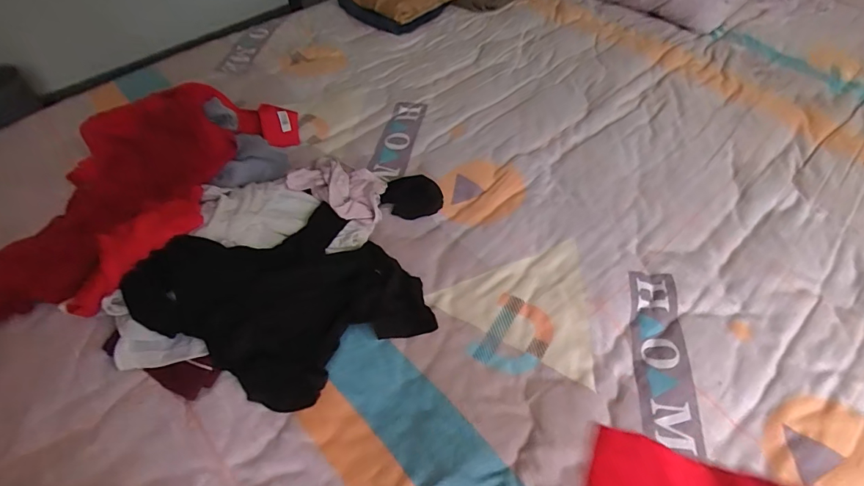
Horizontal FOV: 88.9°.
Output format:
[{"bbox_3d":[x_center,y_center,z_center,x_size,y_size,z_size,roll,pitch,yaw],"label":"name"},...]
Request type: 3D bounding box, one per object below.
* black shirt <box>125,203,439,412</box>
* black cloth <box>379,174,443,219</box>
[{"bbox_3d":[-0.216,0.080,0.628,0.353,0.059,0.292,-28,58,-18],"label":"black shirt"},{"bbox_3d":[-0.035,-0.078,0.755,0.100,0.033,0.075,-4,54,-2],"label":"black cloth"}]

